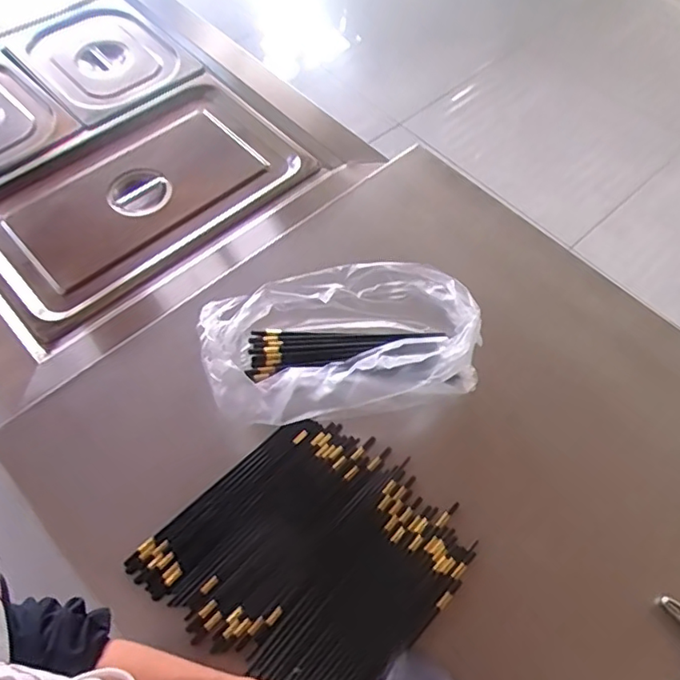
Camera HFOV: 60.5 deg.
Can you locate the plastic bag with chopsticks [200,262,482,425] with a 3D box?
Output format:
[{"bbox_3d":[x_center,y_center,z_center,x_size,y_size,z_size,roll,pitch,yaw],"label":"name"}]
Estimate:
[{"bbox_3d":[0.000,0.000,0.732,0.315,0.101,0.184,-12,61,-9],"label":"plastic bag with chopsticks"}]

